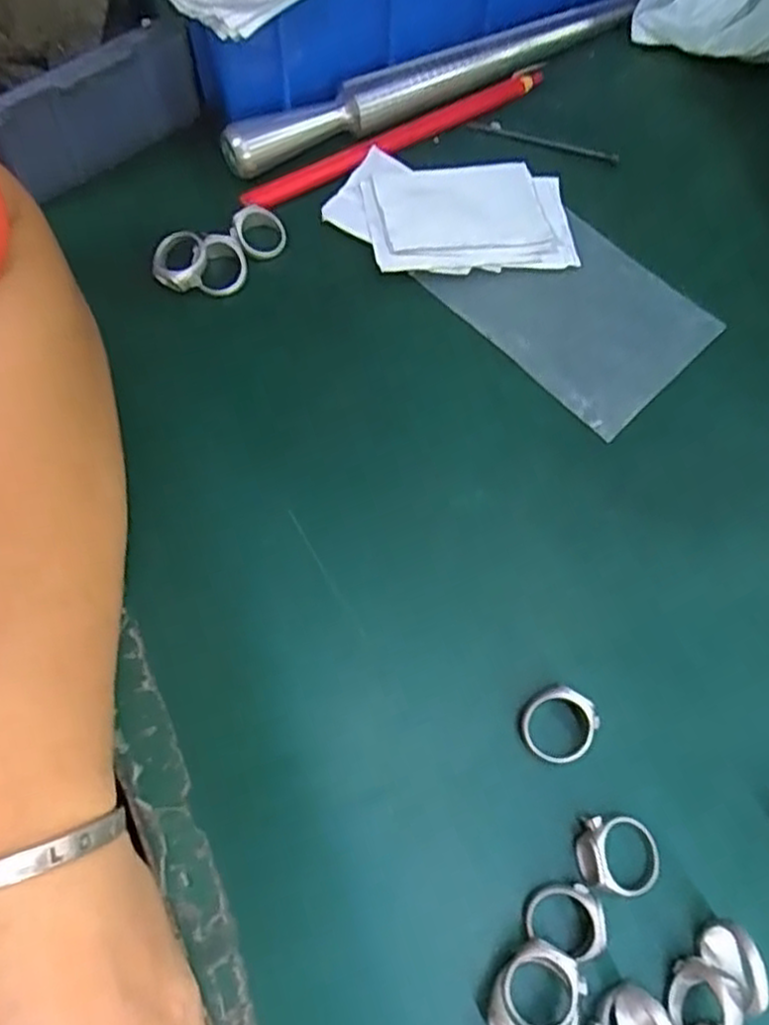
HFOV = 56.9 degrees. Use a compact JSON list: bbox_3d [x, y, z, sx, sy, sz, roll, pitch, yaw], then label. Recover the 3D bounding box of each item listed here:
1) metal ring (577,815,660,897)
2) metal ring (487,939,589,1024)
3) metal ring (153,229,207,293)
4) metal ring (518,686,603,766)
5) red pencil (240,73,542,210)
[{"bbox_3d":[0.076,0.110,0.228,0.026,0.008,0.022,5,69,0],"label":"metal ring"},{"bbox_3d":[0.043,0.143,0.211,0.029,0.016,0.024,-36,75,-15],"label":"metal ring"},{"bbox_3d":[-0.086,-0.105,0.302,0.020,0.019,0.021,1,69,-2],"label":"metal ring"},{"bbox_3d":[0.059,0.072,0.241,0.024,0.009,0.024,1,69,-2],"label":"metal ring"},{"bbox_3d":[0.006,-0.175,0.331,0.159,0.009,0.014,-29,73,-12],"label":"red pencil"}]

